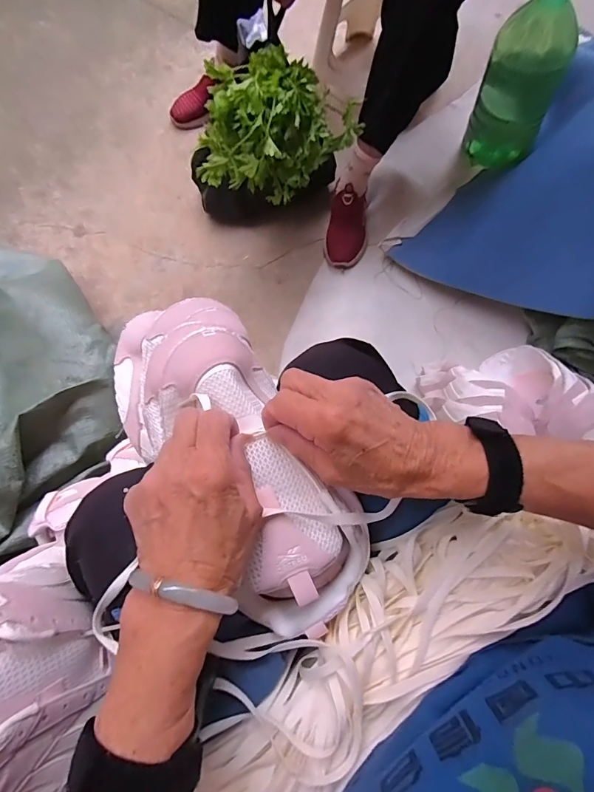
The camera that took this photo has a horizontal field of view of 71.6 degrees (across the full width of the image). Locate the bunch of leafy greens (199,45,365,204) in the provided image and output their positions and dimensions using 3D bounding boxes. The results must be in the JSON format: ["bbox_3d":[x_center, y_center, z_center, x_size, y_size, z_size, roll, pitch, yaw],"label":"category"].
[{"bbox_3d":[-0.033,-0.428,0.669,0.220,0.146,0.166,25,74,3],"label":"bunch of leafy greens"}]

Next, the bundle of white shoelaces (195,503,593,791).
[{"bbox_3d":[0.069,0.205,0.315,0.378,0.071,0.120,-37,80,-13],"label":"bundle of white shoelaces"}]

